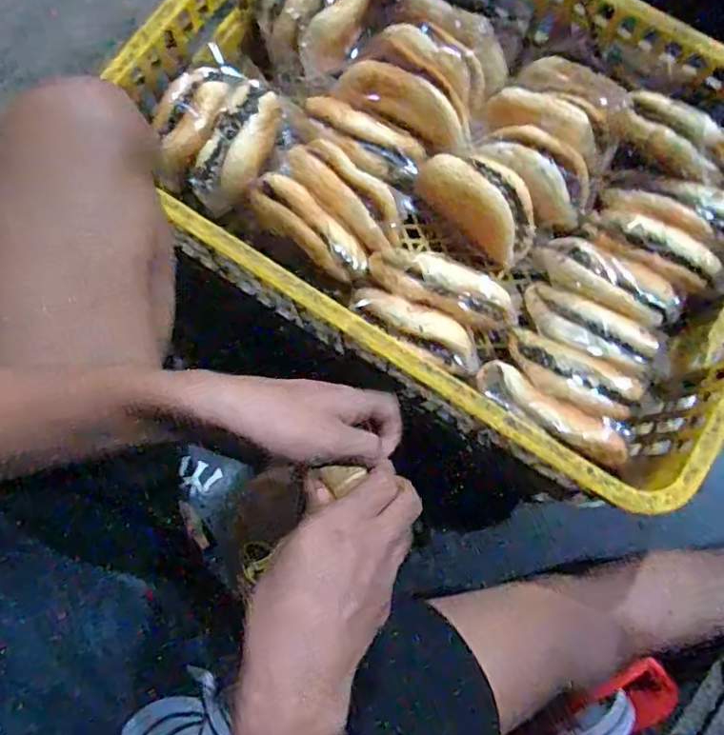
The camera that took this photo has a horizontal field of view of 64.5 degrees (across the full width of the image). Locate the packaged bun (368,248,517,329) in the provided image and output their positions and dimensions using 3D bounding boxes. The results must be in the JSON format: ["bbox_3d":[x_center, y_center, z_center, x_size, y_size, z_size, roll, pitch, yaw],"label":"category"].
[{"bbox_3d":[0.078,-0.079,0.569,0.163,0.061,0.053,27,79,6],"label":"packaged bun"}]

